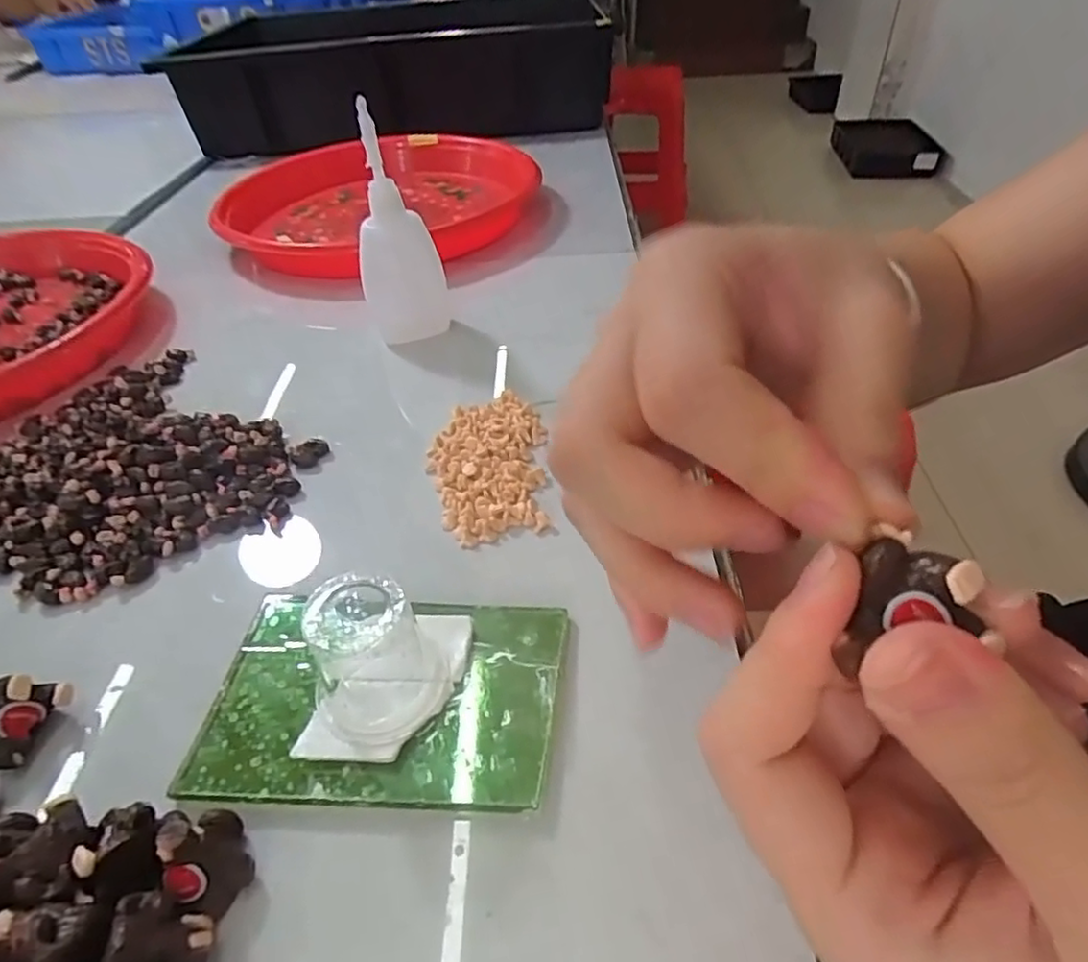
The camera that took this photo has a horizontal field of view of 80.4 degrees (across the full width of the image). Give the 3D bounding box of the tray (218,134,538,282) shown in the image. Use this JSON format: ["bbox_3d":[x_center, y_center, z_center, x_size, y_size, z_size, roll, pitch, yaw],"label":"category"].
[{"bbox_3d":[-0.126,-0.217,0.497,0.227,0.034,0.238,3,43,6],"label":"tray"}]

